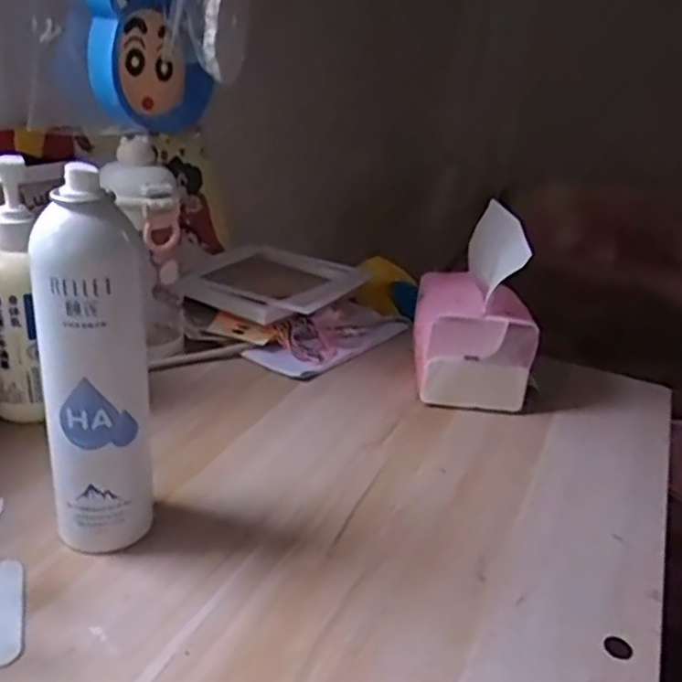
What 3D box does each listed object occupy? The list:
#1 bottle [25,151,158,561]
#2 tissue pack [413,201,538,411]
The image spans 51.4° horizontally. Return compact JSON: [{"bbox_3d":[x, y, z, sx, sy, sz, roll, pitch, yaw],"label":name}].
[{"bbox_3d":[-0.139,0.021,0.407,0.046,0.223,0.047,16,27,21],"label":"bottle"},{"bbox_3d":[0.124,-0.037,0.661,0.098,0.152,0.136,6,25,1],"label":"tissue pack"}]

